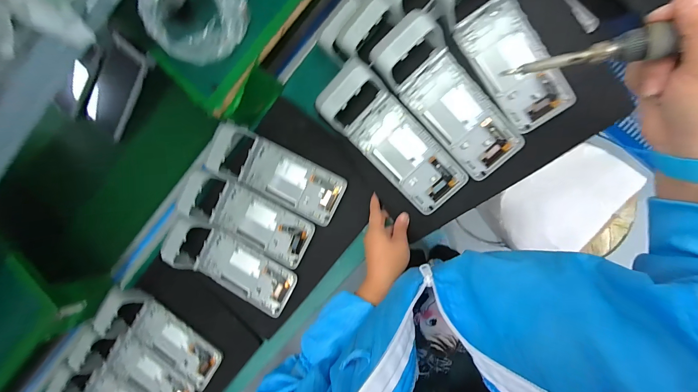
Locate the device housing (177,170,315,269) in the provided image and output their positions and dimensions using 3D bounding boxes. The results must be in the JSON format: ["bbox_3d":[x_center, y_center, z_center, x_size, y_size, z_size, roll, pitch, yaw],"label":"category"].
[{"bbox_3d":[-0.162,0.035,0.472,0.212,0.051,0.085,26,89,7],"label":"device housing"}]

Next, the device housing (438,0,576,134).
[{"bbox_3d":[0.198,-0.196,0.388,0.094,0.065,0.227,-34,98,3],"label":"device housing"}]

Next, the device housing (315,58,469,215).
[{"bbox_3d":[0.059,-0.074,0.405,0.224,0.050,0.086,44,92,-8],"label":"device housing"}]

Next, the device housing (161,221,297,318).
[{"bbox_3d":[-0.194,0.114,0.475,0.205,0.039,0.085,26,89,7],"label":"device housing"}]

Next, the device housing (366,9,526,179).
[{"bbox_3d":[0.128,-0.125,0.392,0.088,0.048,0.225,-43,100,2],"label":"device housing"}]

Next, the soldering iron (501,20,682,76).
[{"bbox_3d":[0.206,-0.094,0.171,0.202,0.014,0.015,1,86,33],"label":"soldering iron"}]

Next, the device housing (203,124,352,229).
[{"bbox_3d":[-0.111,-0.034,0.456,0.199,0.045,0.084,26,89,7],"label":"device housing"}]

